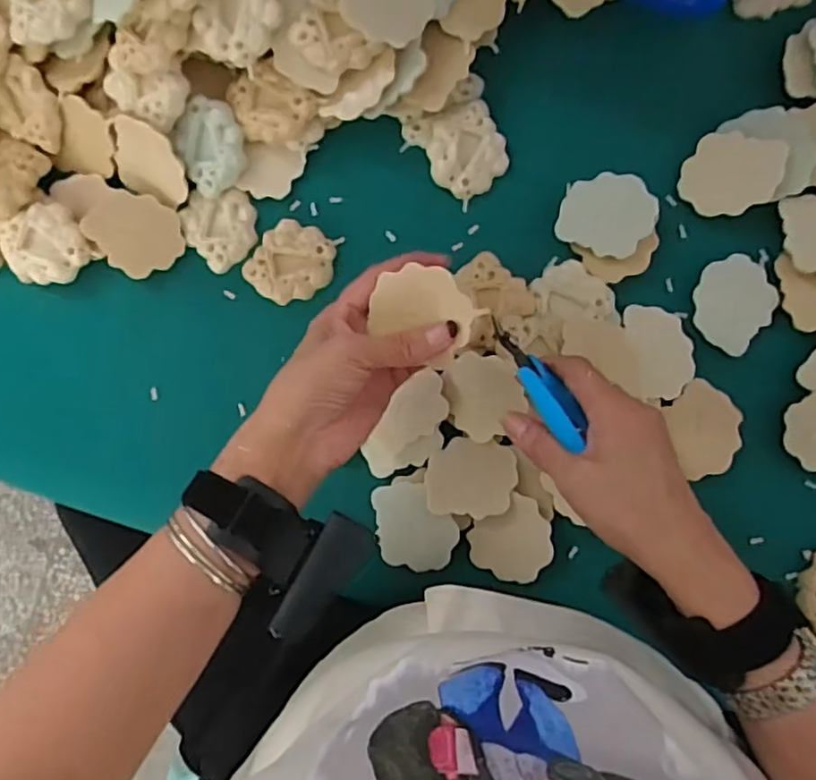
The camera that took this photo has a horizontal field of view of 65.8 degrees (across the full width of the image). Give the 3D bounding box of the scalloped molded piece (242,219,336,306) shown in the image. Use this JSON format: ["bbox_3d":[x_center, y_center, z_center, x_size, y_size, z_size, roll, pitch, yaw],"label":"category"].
[{"bbox_3d":[-0.086,-0.094,0.471,0.057,0.006,0.061,0,89,4],"label":"scalloped molded piece"}]

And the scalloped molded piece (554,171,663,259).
[{"bbox_3d":[0.141,-0.125,0.446,0.062,0.012,0.055,21,91,3],"label":"scalloped molded piece"}]

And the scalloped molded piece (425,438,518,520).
[{"bbox_3d":[0.044,0.062,0.440,0.061,0.004,0.053,8,76,1],"label":"scalloped molded piece"}]

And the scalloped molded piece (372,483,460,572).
[{"bbox_3d":[0.006,0.097,0.450,0.055,0.008,0.061,-9,89,3],"label":"scalloped molded piece"}]

